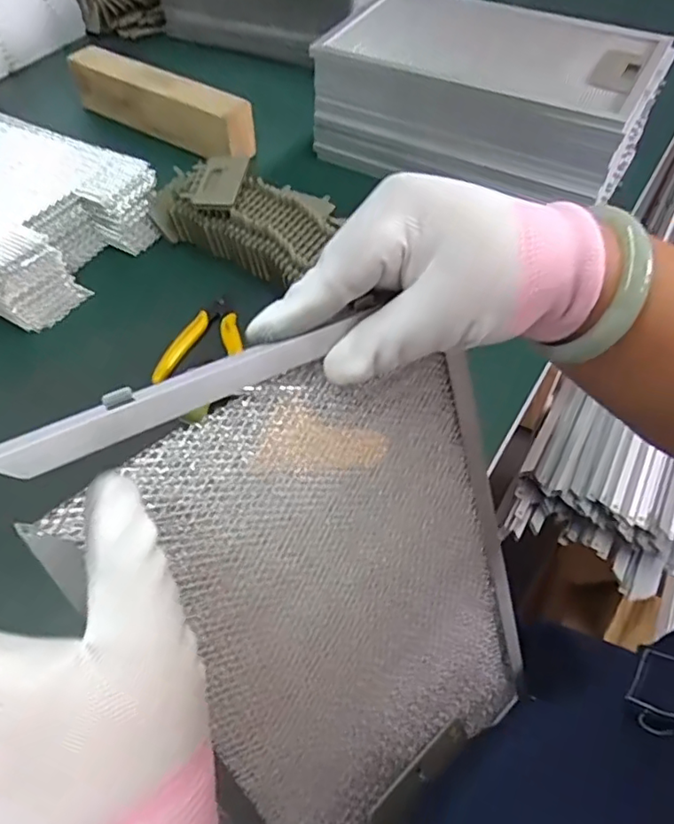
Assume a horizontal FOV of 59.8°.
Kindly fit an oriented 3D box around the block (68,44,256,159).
[{"bbox_3d":[-0.221,-0.388,0.736,0.280,0.065,0.055,28,58,20],"label":"block"}]

